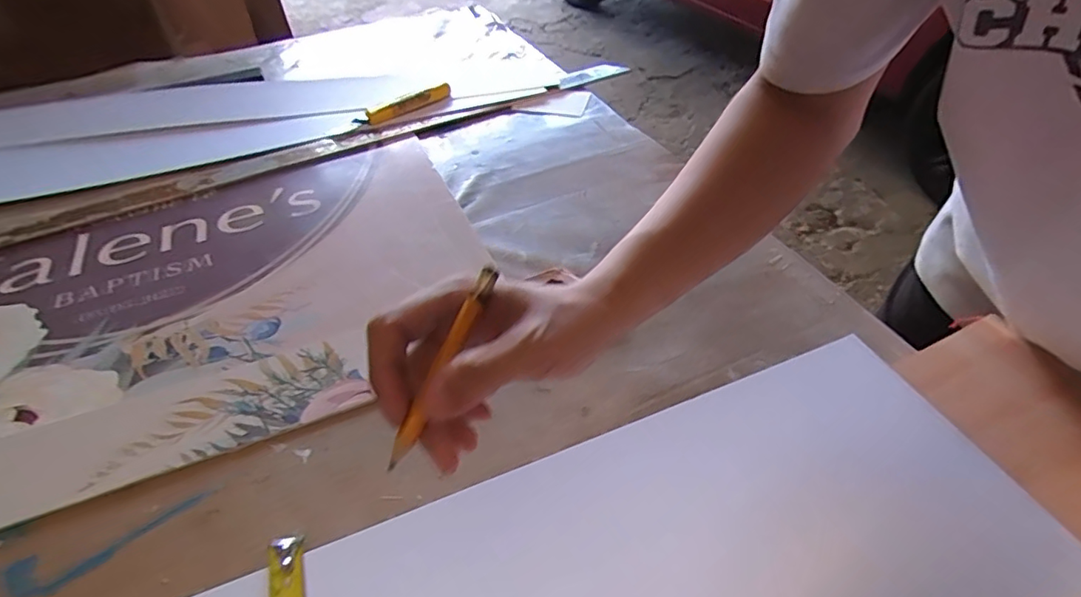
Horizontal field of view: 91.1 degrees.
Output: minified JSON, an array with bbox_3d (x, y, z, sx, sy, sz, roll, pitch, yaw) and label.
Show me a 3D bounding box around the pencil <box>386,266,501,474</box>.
[{"bbox_3d":[-0.046,0.030,0.245,0.007,0.010,0.099,21,76,20],"label":"pencil"}]

